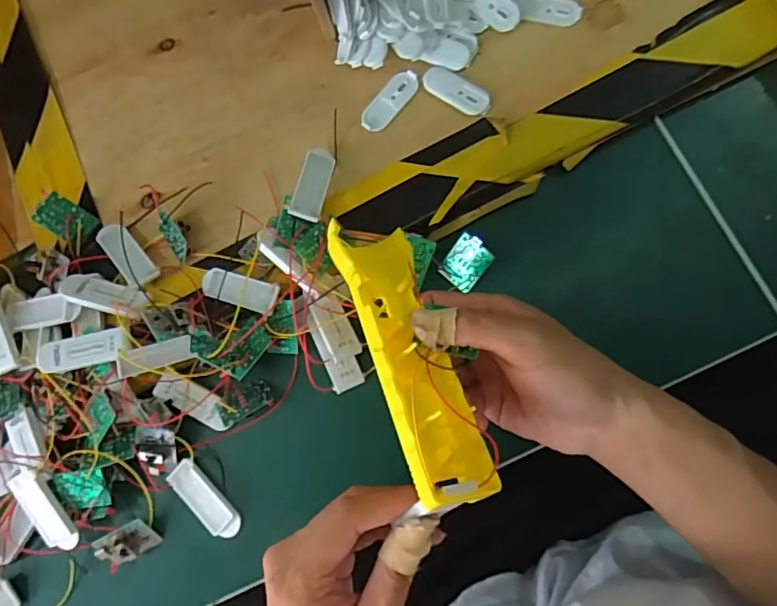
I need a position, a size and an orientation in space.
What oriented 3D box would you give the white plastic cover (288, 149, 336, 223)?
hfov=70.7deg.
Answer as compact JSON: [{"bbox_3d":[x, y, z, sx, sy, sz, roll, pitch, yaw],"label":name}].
[{"bbox_3d":[-0.050,-0.079,0.364,0.018,0.009,0.056,8,64,7],"label":"white plastic cover"}]

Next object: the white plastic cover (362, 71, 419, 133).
[{"bbox_3d":[0.001,-0.140,0.378,0.020,0.004,0.050,40,88,9],"label":"white plastic cover"}]

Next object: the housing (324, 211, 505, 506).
[{"bbox_3d":[0.011,0.023,0.286,0.039,0.033,0.158,-22,62,3],"label":"housing"}]

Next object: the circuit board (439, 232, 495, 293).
[{"bbox_3d":[0.051,-0.026,0.359,0.026,0.004,0.037,44,123,15],"label":"circuit board"}]

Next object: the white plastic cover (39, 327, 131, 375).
[{"bbox_3d":[-0.195,0.030,0.351,0.059,0.010,0.021,-13,81,4],"label":"white plastic cover"}]

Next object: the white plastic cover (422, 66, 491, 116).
[{"bbox_3d":[0.046,-0.144,0.373,0.051,0.005,0.019,37,88,9],"label":"white plastic cover"}]

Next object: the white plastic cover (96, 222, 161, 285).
[{"bbox_3d":[-0.181,-0.034,0.378,0.019,0.012,0.057,-43,80,-1],"label":"white plastic cover"}]

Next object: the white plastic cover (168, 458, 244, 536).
[{"bbox_3d":[-0.121,0.131,0.364,0.057,0.006,0.021,44,89,9],"label":"white plastic cover"}]

